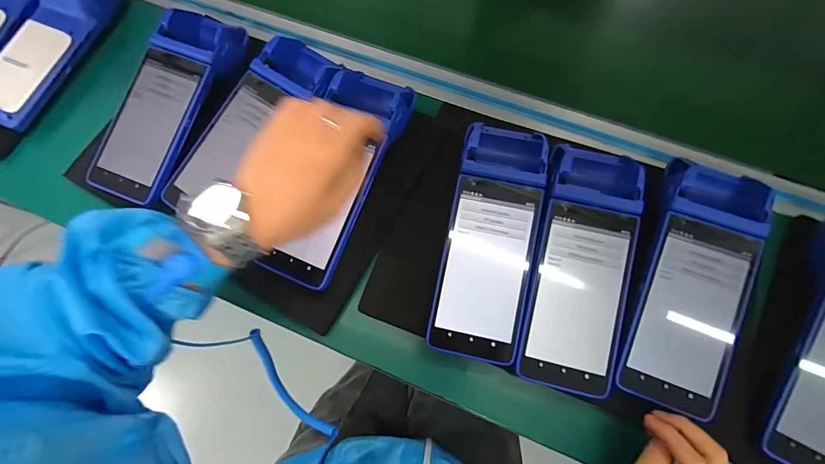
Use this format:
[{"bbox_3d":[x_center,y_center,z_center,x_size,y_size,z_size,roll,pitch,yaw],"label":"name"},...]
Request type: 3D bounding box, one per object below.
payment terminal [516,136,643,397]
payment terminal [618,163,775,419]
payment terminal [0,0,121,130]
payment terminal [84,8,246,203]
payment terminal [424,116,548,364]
[{"bbox_3d":[0.152,0.025,0.341,0.084,0.047,0.226,13,76,5],"label":"payment terminal"},{"bbox_3d":[0.249,0.041,0.334,0.085,0.050,0.225,19,76,6],"label":"payment terminal"},{"bbox_3d":[-0.444,-0.230,0.441,0.086,0.055,0.221,22,76,7],"label":"payment terminal"},{"bbox_3d":[-0.265,-0.145,0.413,0.108,0.050,0.232,20,76,7],"label":"payment terminal"},{"bbox_3d":[0.073,0.000,0.344,0.078,0.039,0.223,11,75,5],"label":"payment terminal"}]

